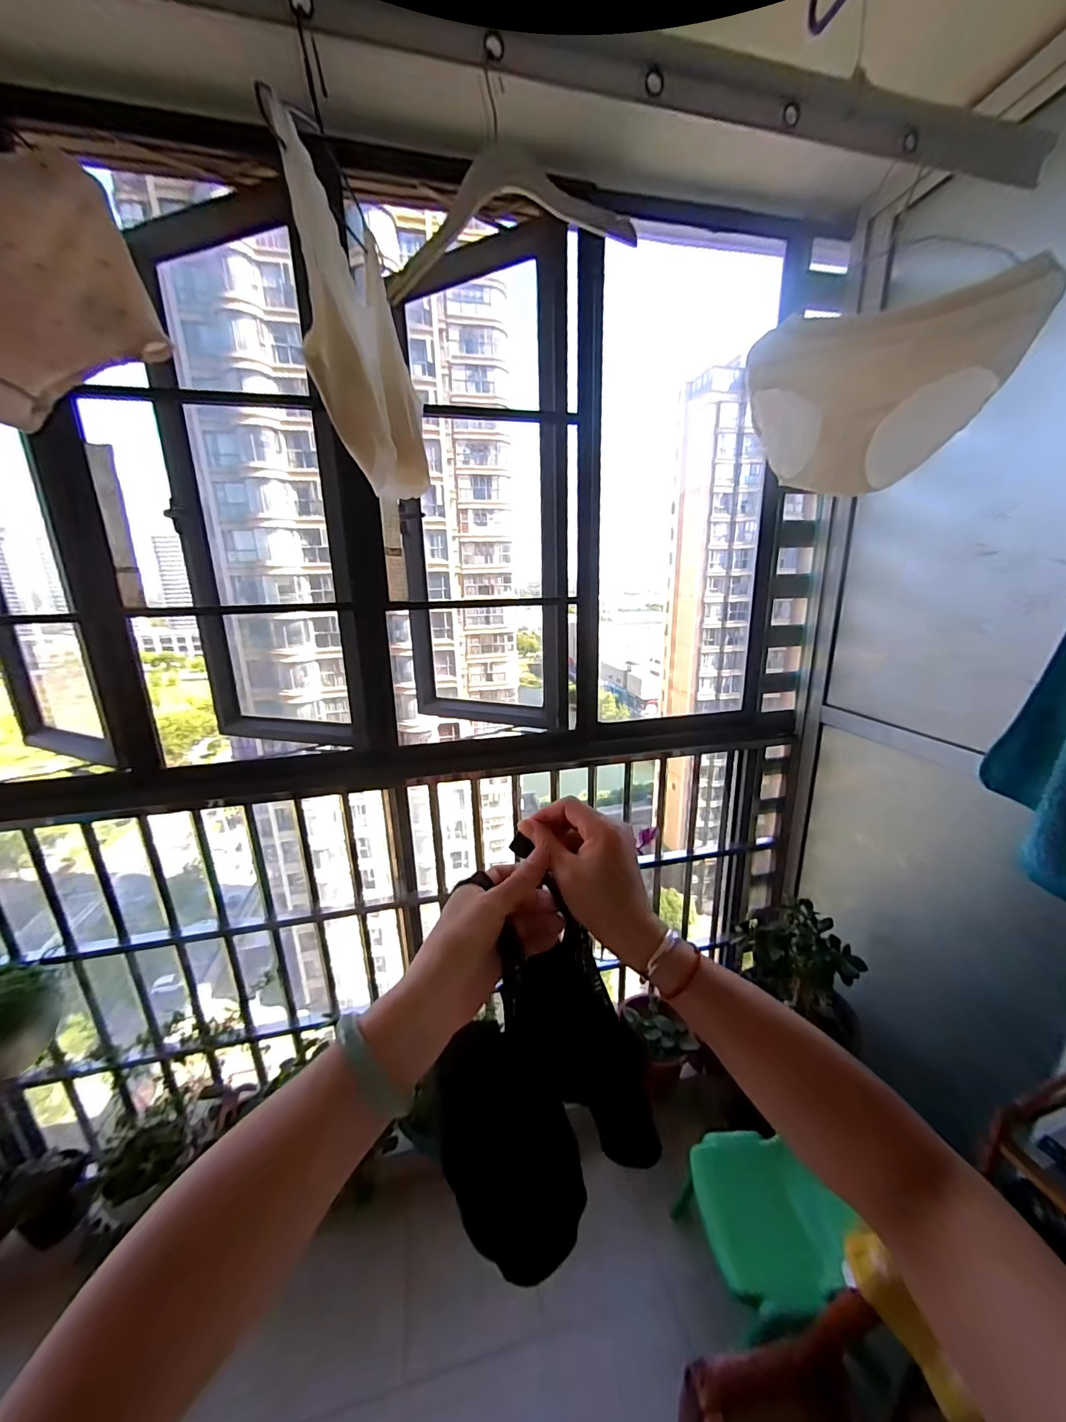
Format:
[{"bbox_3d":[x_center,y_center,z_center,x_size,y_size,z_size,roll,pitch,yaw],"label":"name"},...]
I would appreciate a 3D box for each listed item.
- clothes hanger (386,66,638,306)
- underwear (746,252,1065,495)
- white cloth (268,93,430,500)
[{"bbox_3d":[-0.037,-0.592,0.525,0.293,0.156,0.046,1,16,13],"label":"clothes hanger"},{"bbox_3d":[0.499,-0.478,0.702,0.096,0.262,0.363,-14,19,-37],"label":"underwear"},{"bbox_3d":[-0.176,-0.406,0.539,0.054,0.282,0.247,-1,15,5],"label":"white cloth"}]

